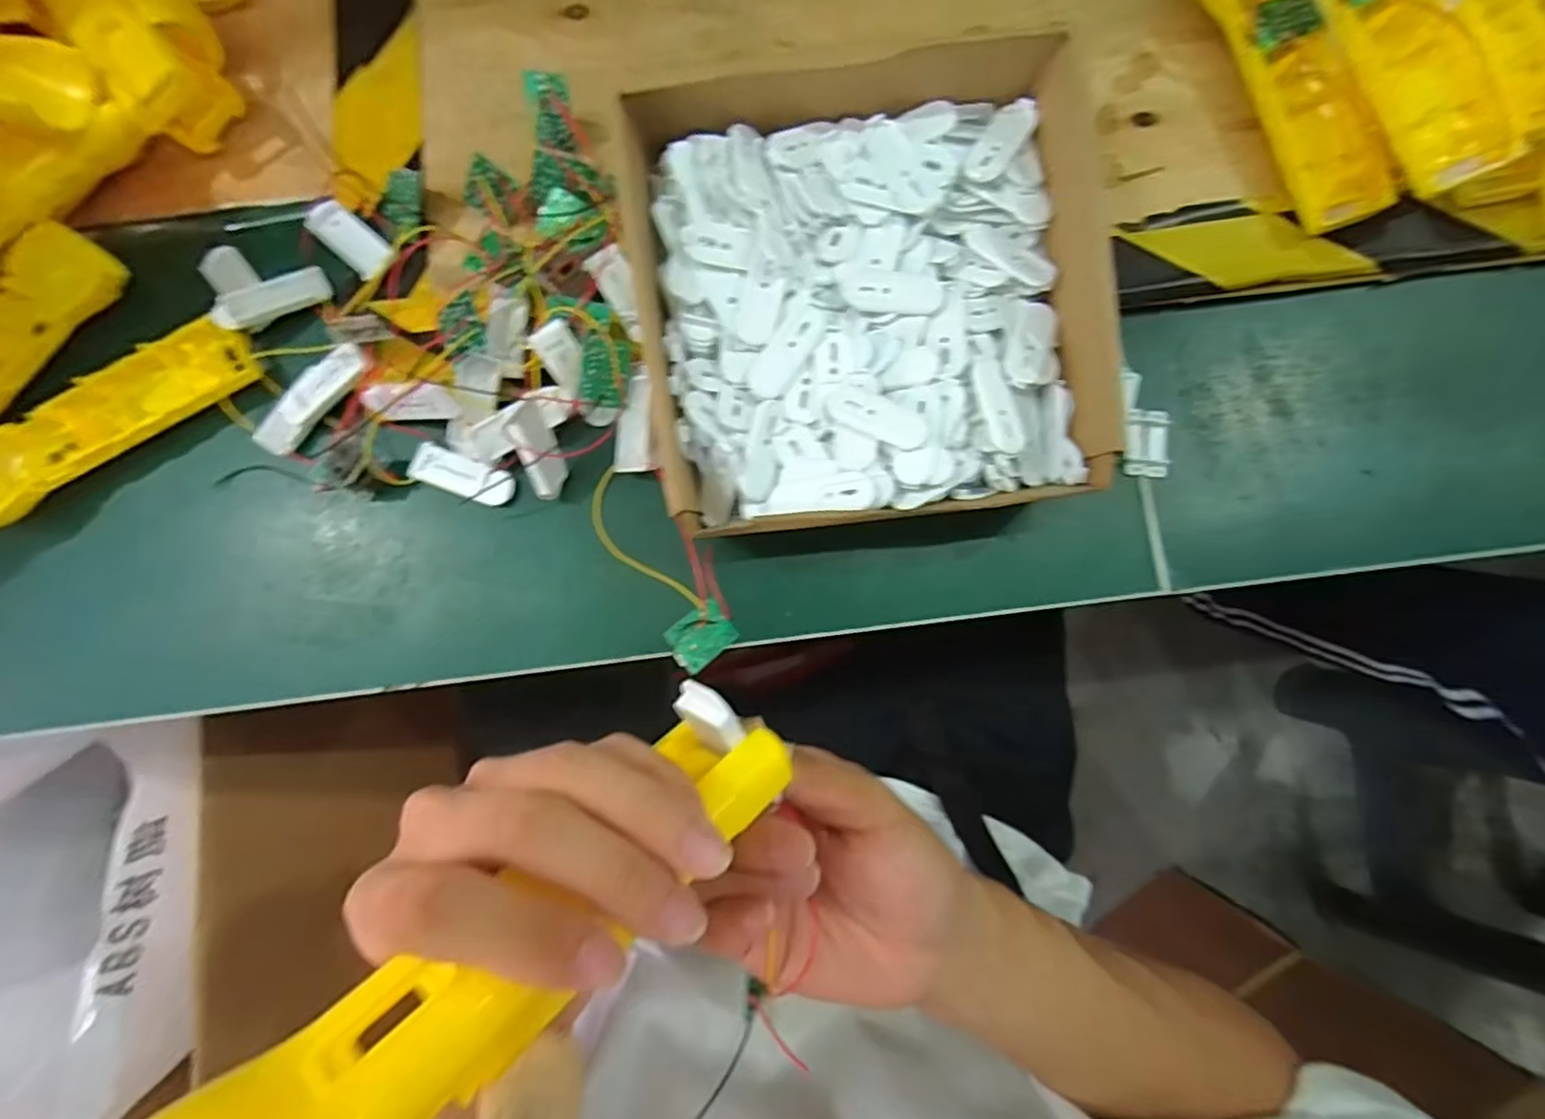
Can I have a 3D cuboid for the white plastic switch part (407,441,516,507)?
[{"bbox_3d":[-0.170,-0.046,0.364,0.058,0.010,0.021,20,87,3],"label":"white plastic switch part"}]

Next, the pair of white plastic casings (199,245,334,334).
[{"bbox_3d":[-0.292,-0.162,0.376,0.056,0.019,0.061,-36,86,-1],"label":"pair of white plastic casings"}]

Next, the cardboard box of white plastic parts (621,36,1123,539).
[{"bbox_3d":[0.046,-0.127,0.334,0.207,0.066,0.216,-5,83,0],"label":"cardboard box of white plastic parts"}]

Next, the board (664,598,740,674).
[{"bbox_3d":[-0.037,0.040,0.346,0.037,0.004,0.026,-38,101,-30],"label":"board"}]

